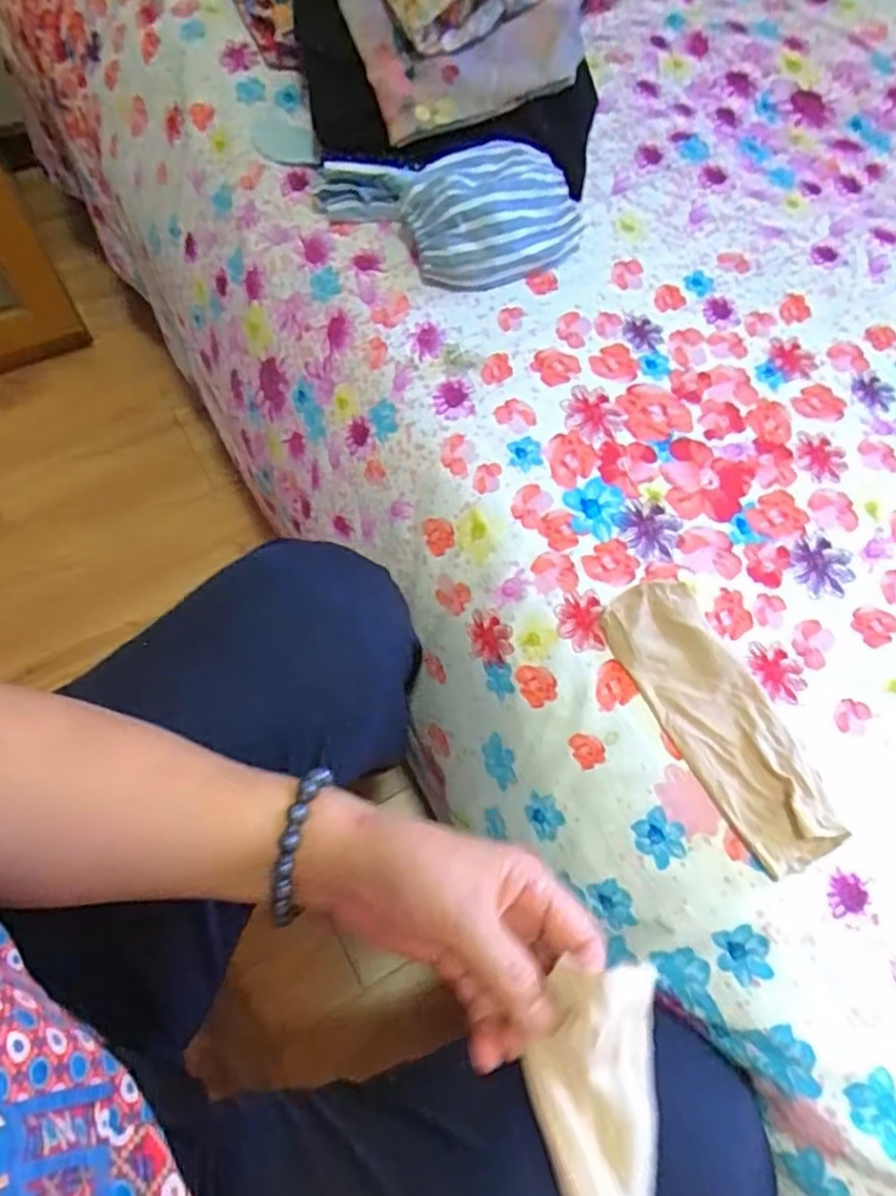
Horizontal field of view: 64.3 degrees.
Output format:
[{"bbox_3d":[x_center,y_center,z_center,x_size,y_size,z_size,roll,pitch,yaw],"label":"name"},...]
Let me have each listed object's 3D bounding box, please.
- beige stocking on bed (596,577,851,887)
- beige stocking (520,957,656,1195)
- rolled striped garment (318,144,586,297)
[{"bbox_3d":[0.159,0.068,0.415,0.058,0.015,0.176,-27,73,-11],"label":"beige stocking on bed"},{"bbox_3d":[0.070,0.231,0.260,0.055,0.033,0.168,-8,61,-5],"label":"beige stocking"},{"bbox_3d":[0.001,-0.283,0.528,0.195,0.055,0.107,-3,70,-2],"label":"rolled striped garment"}]

